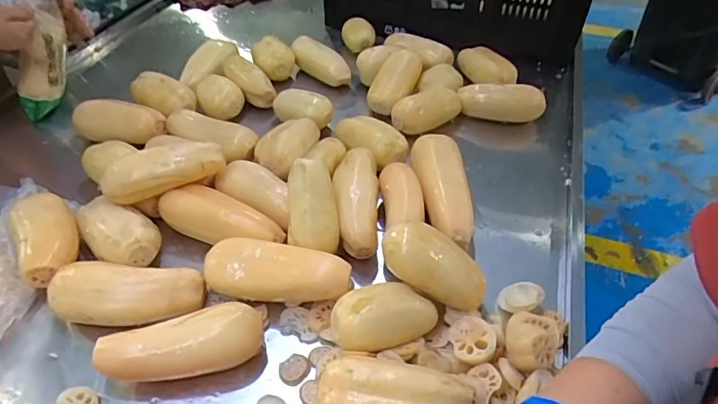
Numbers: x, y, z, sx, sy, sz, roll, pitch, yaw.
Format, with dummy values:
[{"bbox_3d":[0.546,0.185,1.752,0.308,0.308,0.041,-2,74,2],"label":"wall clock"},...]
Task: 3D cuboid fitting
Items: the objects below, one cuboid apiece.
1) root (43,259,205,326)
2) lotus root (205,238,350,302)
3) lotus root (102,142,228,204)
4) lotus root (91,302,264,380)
[{"bbox_3d":[-0.284,0.109,0.579,0.173,0.056,0.064,-1,45,-2],"label":"root"},{"bbox_3d":[-0.102,0.086,0.604,0.181,0.057,0.060,7,46,5],"label":"lotus root"},{"bbox_3d":[-0.273,-0.042,0.668,0.166,0.061,0.055,-9,44,-10],"label":"lotus root"},{"bbox_3d":[-0.197,0.157,0.538,0.170,0.054,0.069,-8,46,-9],"label":"lotus root"}]

